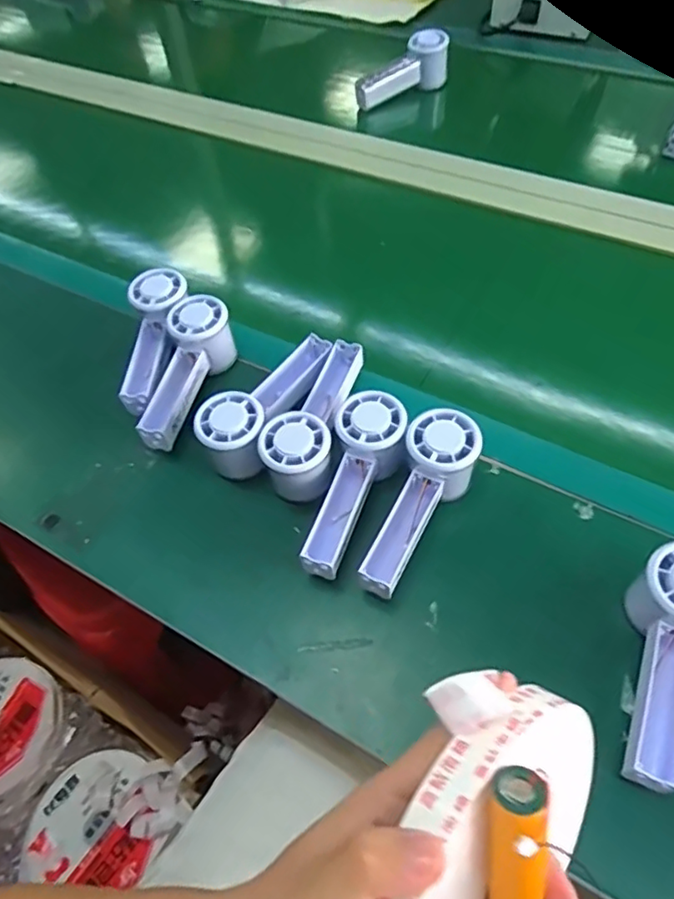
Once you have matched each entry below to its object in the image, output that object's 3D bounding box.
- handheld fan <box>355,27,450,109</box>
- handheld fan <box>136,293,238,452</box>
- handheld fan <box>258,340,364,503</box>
[{"bbox_3d":[0.092,-0.551,0.864,0.151,0.061,0.048,-33,60,-16],"label":"handheld fan"},{"bbox_3d":[-0.136,-0.074,0.550,0.056,0.048,0.151,4,57,8],"label":"handheld fan"},{"bbox_3d":[-0.020,-0.033,0.513,0.054,0.046,0.160,9,58,11],"label":"handheld fan"}]

